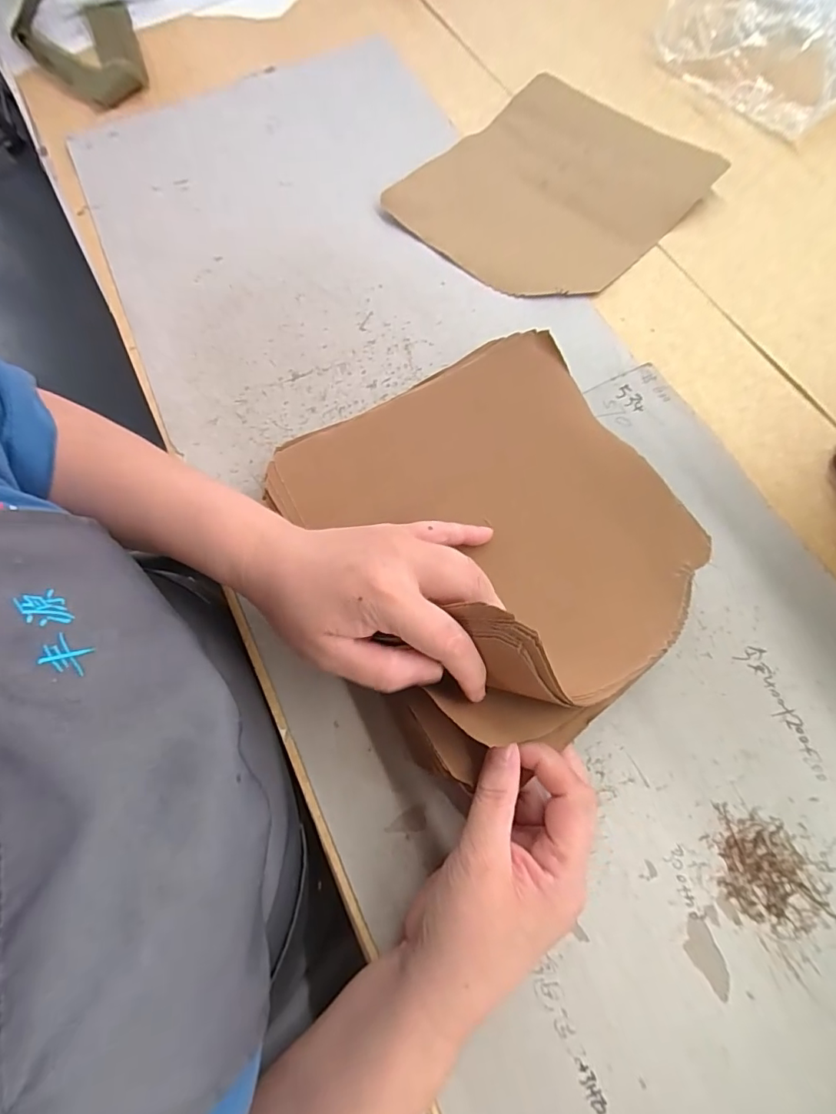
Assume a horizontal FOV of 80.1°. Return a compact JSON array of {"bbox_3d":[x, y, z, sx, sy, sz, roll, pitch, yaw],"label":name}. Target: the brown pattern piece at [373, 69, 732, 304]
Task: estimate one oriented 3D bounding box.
[{"bbox_3d":[0.121,-0.342,0.466,0.221,0.012,0.240,39,78,15],"label":"brown pattern piece"}]

